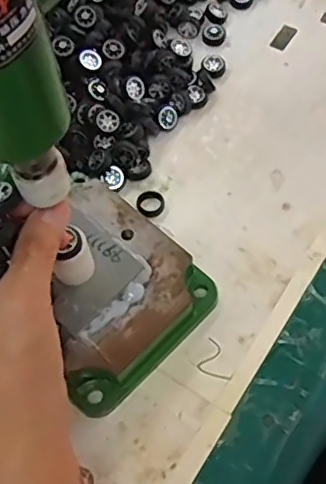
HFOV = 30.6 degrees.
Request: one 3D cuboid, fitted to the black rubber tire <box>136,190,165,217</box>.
[{"bbox_3d":[-0.009,-0.029,0.432,0.020,0.006,0.021,-1,62,2],"label":"black rubber tire"}]

